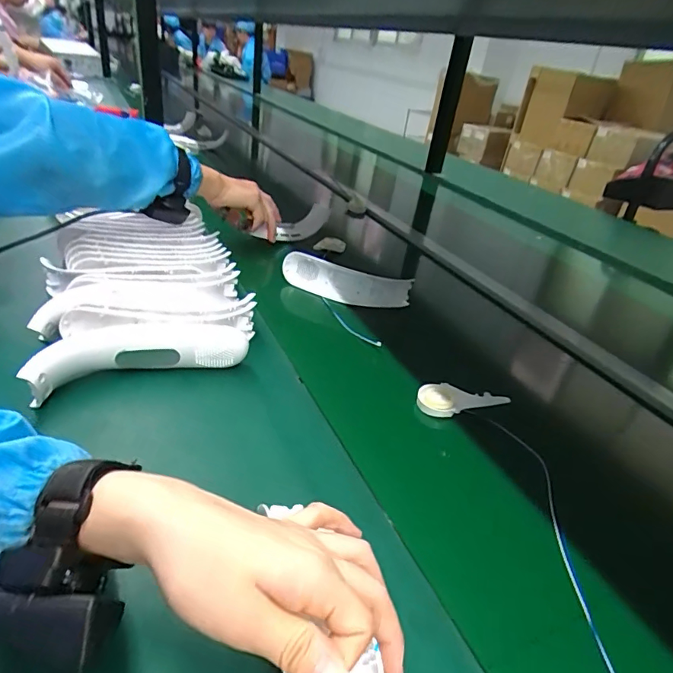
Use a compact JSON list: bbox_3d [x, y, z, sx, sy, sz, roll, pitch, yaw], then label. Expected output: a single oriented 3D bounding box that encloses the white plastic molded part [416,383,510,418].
[{"bbox_3d":[0.136,0.068,0.500,0.090,0.022,0.041,3,33,-6],"label":"white plastic molded part"}]

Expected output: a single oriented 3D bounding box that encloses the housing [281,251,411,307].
[{"bbox_3d":[0.010,-0.081,0.696,0.198,0.058,0.039,14,33,7],"label":"housing"}]

